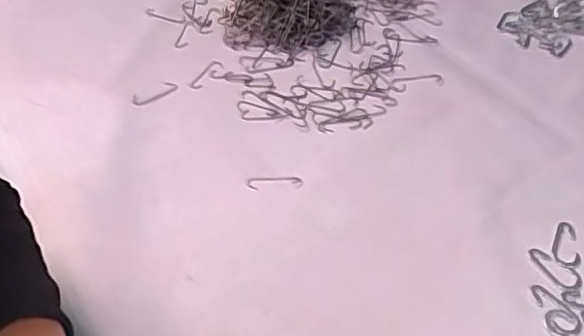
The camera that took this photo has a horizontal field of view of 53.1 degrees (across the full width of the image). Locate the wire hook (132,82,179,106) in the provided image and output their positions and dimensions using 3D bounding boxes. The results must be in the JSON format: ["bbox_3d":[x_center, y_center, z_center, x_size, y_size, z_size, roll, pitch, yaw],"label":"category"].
[{"bbox_3d":[-0.117,-0.062,0.500,0.041,0.004,0.016,-31,54,-24],"label":"wire hook"}]

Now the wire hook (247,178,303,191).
[{"bbox_3d":[-0.013,0.010,0.432,0.041,0.004,0.010,0,48,2],"label":"wire hook"}]

